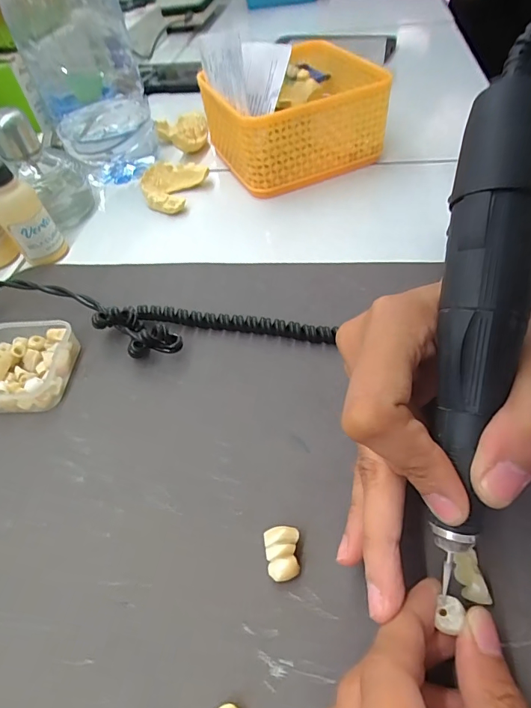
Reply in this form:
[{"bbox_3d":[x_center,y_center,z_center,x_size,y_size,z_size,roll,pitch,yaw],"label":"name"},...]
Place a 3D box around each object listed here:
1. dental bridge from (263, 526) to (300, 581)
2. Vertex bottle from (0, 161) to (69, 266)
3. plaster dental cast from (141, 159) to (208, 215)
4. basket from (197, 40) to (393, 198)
[{"bbox_3d":[0.007,0.081,0.171,0.014,0.006,0.021,-10,51,-2],"label":"dental bridge"},{"bbox_3d":[-0.173,-0.098,0.302,0.032,0.071,0.027,-35,54,-20],"label":"Vertex bottle"},{"bbox_3d":[-0.081,-0.146,0.363,0.048,0.020,0.055,16,54,21],"label":"plaster dental cast"},{"bbox_3d":[0.022,-0.213,0.377,0.130,0.064,0.129,-23,51,-11],"label":"basket"}]

